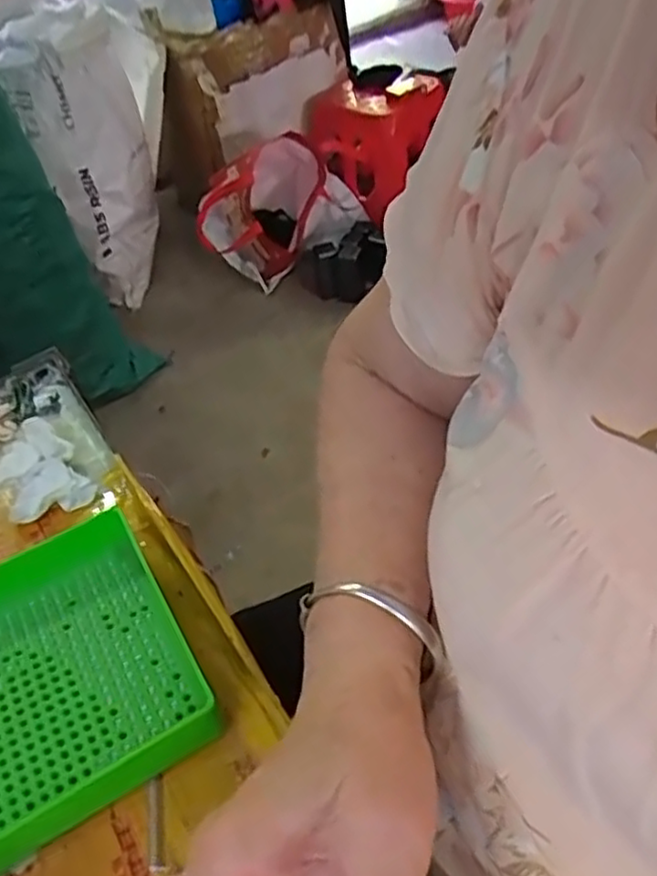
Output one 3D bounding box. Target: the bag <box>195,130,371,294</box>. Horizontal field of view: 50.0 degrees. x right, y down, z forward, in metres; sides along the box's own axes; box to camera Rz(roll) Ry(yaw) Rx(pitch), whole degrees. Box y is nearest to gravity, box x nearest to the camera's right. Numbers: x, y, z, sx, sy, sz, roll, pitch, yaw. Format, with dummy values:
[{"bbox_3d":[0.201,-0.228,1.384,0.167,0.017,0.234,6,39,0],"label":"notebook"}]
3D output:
[{"bbox_3d":[-0.113,-0.557,1.725,0.381,0.323,0.259,-37,50,-24],"label":"bag"}]

